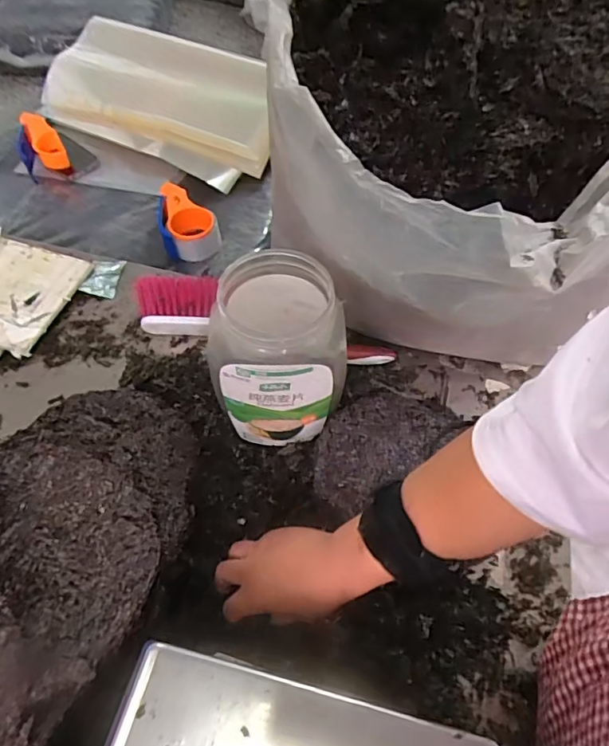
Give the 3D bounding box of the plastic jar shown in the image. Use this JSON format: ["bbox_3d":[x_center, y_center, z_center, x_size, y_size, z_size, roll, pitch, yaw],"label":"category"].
[{"bbox_3d":[-0.023,-0.020,0.566,0.121,0.200,0.117,2,56,-1],"label":"plastic jar"}]

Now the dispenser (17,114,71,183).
[{"bbox_3d":[-0.535,-0.460,1.045,0.084,0.083,0.150,-24,60,-17],"label":"dispenser"}]

